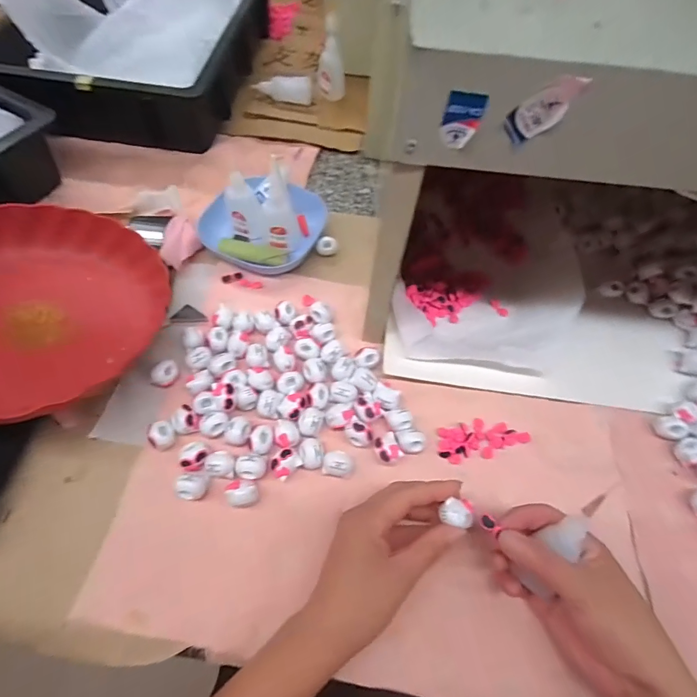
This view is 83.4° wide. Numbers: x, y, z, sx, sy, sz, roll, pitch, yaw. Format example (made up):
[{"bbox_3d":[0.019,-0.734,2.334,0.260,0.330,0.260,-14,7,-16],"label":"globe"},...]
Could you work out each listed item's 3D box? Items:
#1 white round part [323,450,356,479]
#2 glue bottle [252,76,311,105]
[{"bbox_3d":[-0.008,0.102,0.346,0.027,0.018,0.022,10,65,3],"label":"white round part"},{"bbox_3d":[-0.103,-0.405,0.614,0.090,0.033,0.029,-4,61,-4],"label":"glue bottle"}]

